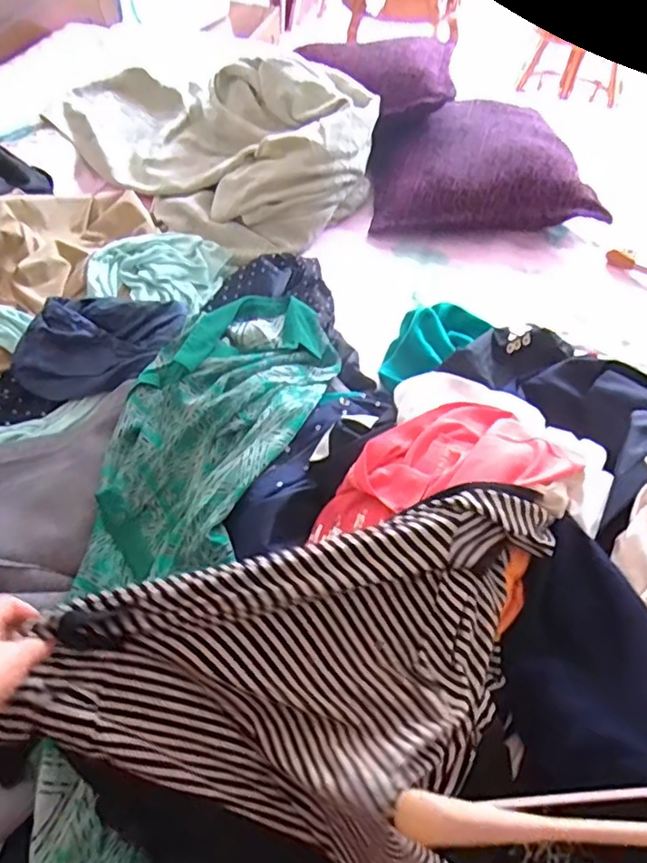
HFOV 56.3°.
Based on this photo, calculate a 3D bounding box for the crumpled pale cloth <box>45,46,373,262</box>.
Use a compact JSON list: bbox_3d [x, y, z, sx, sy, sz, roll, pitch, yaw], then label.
[{"bbox_3d":[-0.231,-0.648,1.260,0.687,0.147,0.447,34,60,20],"label":"crumpled pale cloth"}]

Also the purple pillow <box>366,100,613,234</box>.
[{"bbox_3d":[0.309,-0.549,1.235,0.412,0.100,0.346,1,55,-1],"label":"purple pillow"}]

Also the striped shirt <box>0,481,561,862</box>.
[{"bbox_3d":[0.004,0.211,0.585,0.352,0.196,0.424,26,58,16],"label":"striped shirt"}]

